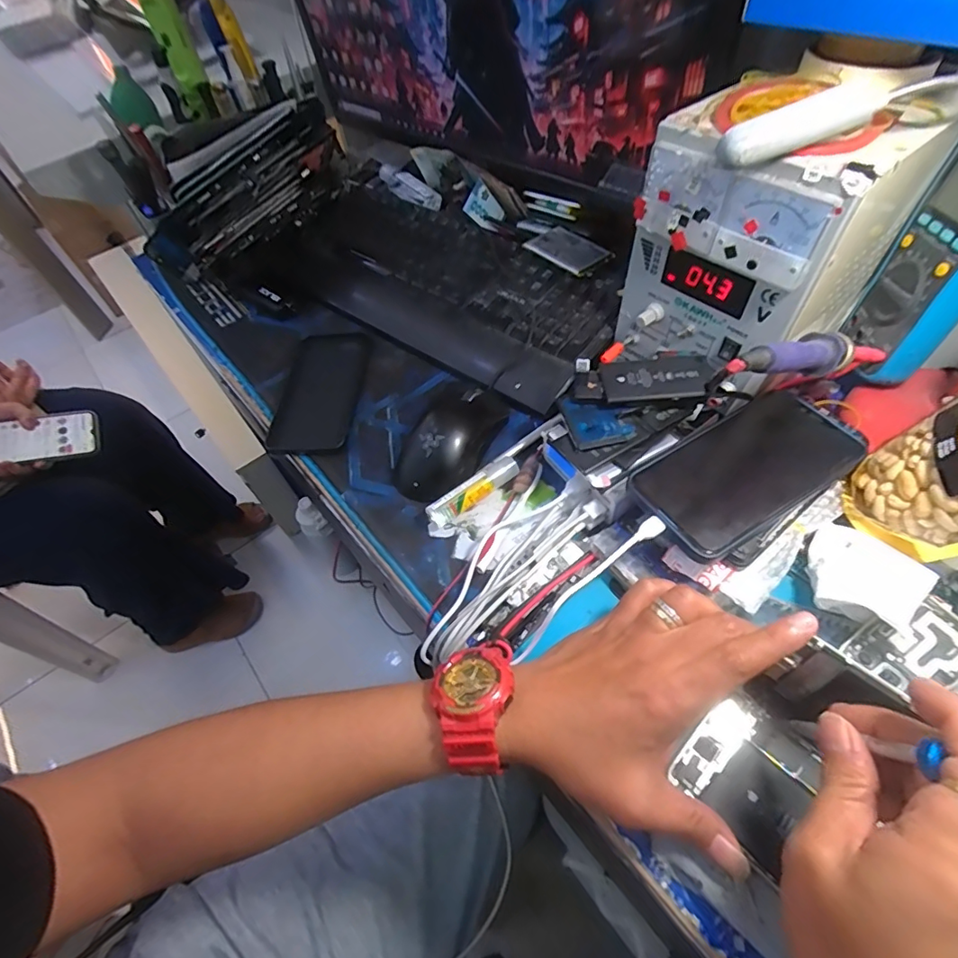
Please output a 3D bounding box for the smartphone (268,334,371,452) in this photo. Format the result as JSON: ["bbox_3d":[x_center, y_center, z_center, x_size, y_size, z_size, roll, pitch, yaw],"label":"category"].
[{"bbox_3d":[-0.161,-0.093,0.517,0.081,0.006,0.158,1,55,6],"label":"smartphone"}]

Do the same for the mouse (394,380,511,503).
[{"bbox_3d":[-0.025,-0.037,0.451,0.064,0.037,0.121,21,59,18],"label":"mouse"}]

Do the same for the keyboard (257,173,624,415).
[{"bbox_3d":[-0.052,-0.234,0.586,0.452,0.041,0.201,35,65,25],"label":"keyboard"}]

